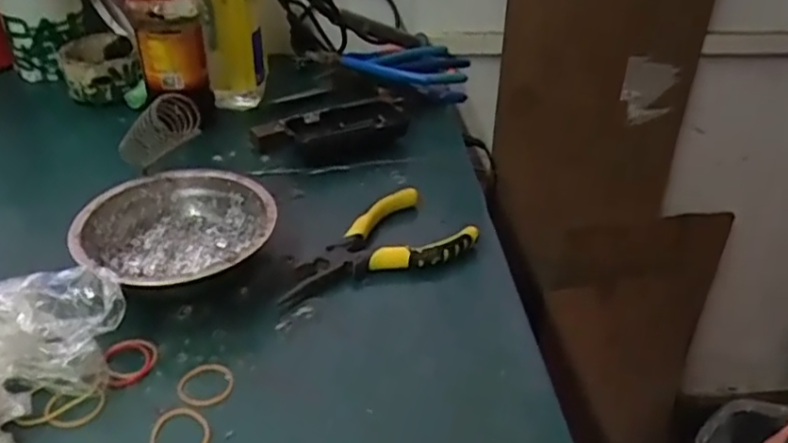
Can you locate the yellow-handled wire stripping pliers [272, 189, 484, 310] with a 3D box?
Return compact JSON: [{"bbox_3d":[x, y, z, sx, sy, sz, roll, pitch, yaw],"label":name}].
[{"bbox_3d":[-0.016,0.020,0.450,0.136,0.022,0.075,-21,41,-31],"label":"yellow-handled wire stripping pliers"}]

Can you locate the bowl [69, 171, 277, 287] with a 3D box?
[{"bbox_3d":[-0.145,0.014,0.430,0.128,0.043,0.115,-4,35,-10],"label":"bowl"}]

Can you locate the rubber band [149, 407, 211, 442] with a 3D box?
[{"bbox_3d":[-0.111,0.110,0.332,0.030,0.004,0.034,1,35,-4],"label":"rubber band"}]

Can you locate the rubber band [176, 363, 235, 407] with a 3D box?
[{"bbox_3d":[-0.106,0.091,0.359,0.029,0.004,0.030,2,34,-1],"label":"rubber band"}]

